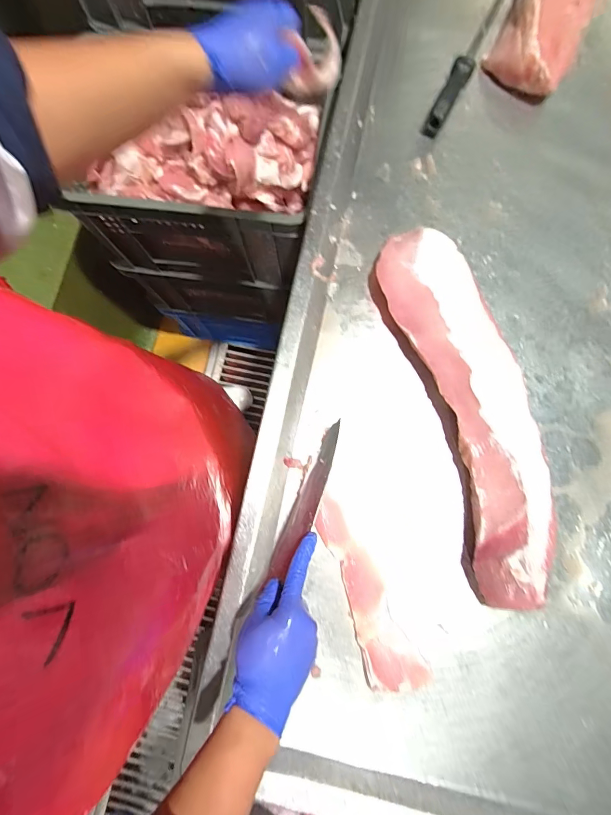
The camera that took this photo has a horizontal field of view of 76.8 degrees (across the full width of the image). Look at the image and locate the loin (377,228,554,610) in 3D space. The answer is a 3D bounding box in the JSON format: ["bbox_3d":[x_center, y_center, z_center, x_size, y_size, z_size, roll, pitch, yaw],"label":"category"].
[{"bbox_3d":[0.215,-0.009,0.502,0.127,0.058,0.493,-16,80,-2],"label":"loin"}]

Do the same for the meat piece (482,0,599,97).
[{"bbox_3d":[0.409,-0.703,0.624,0.148,0.079,0.422,18,79,3],"label":"meat piece"}]

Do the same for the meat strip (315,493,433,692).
[{"bbox_3d":[0.072,0.233,0.486,0.064,0.009,0.239,-23,80,-5],"label":"meat strip"}]

